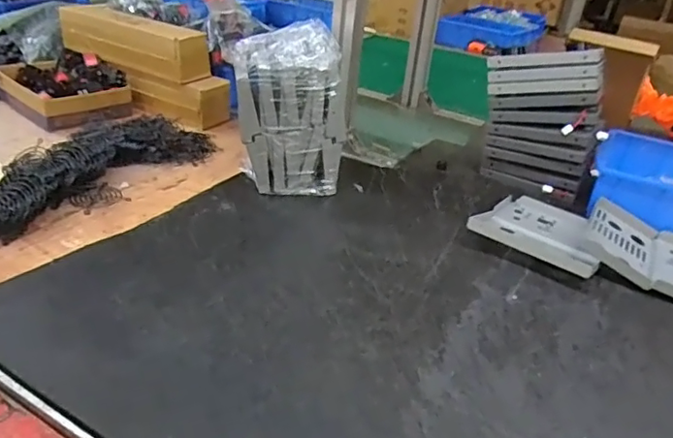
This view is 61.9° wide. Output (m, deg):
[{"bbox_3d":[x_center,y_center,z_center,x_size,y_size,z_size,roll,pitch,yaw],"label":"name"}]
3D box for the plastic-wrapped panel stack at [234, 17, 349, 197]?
[{"bbox_3d":[-0.071,-0.159,0.835,0.154,0.215,0.148,-2,28,-12],"label":"plastic-wrapped panel stack"}]

